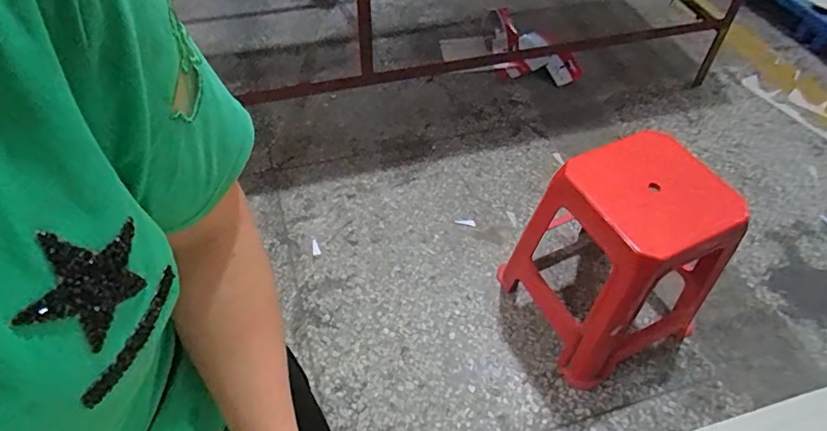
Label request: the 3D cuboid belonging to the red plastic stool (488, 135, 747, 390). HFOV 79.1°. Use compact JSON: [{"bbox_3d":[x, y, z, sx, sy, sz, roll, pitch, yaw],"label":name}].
[{"bbox_3d":[0.451,0.093,1.163,0.316,0.489,0.368,-21,52,-14],"label":"red plastic stool"}]

